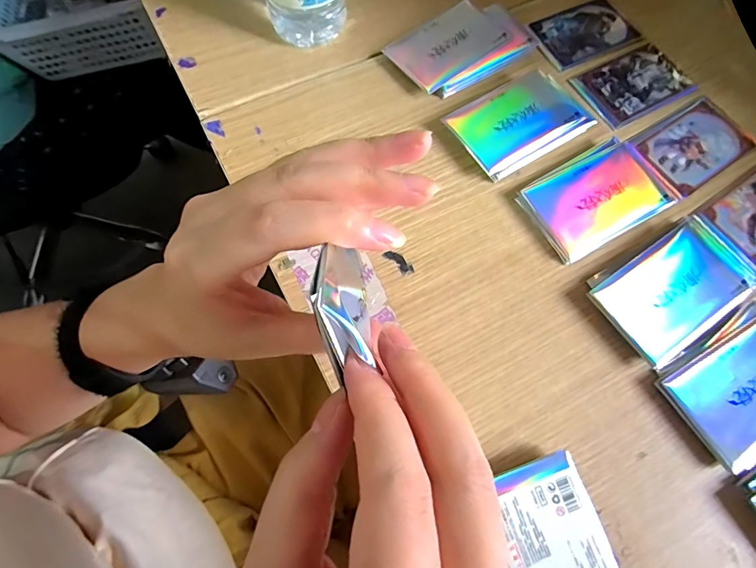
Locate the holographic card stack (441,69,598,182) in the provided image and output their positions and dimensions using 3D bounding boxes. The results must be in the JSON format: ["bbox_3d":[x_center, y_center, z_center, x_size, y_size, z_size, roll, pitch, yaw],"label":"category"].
[{"bbox_3d":[0.106,-0.124,0.326,0.093,0.016,0.063,-29,72,-13],"label":"holographic card stack"}]

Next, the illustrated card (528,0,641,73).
[{"bbox_3d":[0.177,-0.219,0.371,0.093,0.005,0.055,-27,76,-12],"label":"illustrated card"}]

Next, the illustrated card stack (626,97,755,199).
[{"bbox_3d":[0.247,-0.108,0.333,0.099,0.005,0.058,-32,73,-14],"label":"illustrated card stack"}]

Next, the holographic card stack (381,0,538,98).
[{"bbox_3d":[0.071,-0.198,0.354,0.120,0.014,0.068,-30,73,-14],"label":"holographic card stack"}]

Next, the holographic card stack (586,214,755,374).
[{"bbox_3d":[0.198,0.000,0.284,0.105,0.013,0.066,-33,73,-15],"label":"holographic card stack"}]

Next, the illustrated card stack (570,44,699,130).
[{"bbox_3d":[0.213,-0.166,0.352,0.093,0.004,0.059,-26,72,-12],"label":"illustrated card stack"}]

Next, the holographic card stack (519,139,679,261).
[{"bbox_3d":[0.156,-0.062,0.307,0.098,0.012,0.065,-29,72,-13],"label":"holographic card stack"}]

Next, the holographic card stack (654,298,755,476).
[{"bbox_3d":[0.227,0.061,0.263,0.094,0.013,0.068,-29,72,-13],"label":"holographic card stack"}]

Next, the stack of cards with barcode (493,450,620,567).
[{"bbox_3d":[0.094,0.146,0.224,0.058,0.015,0.097,-13,69,-8],"label":"stack of cards with barcode"}]

